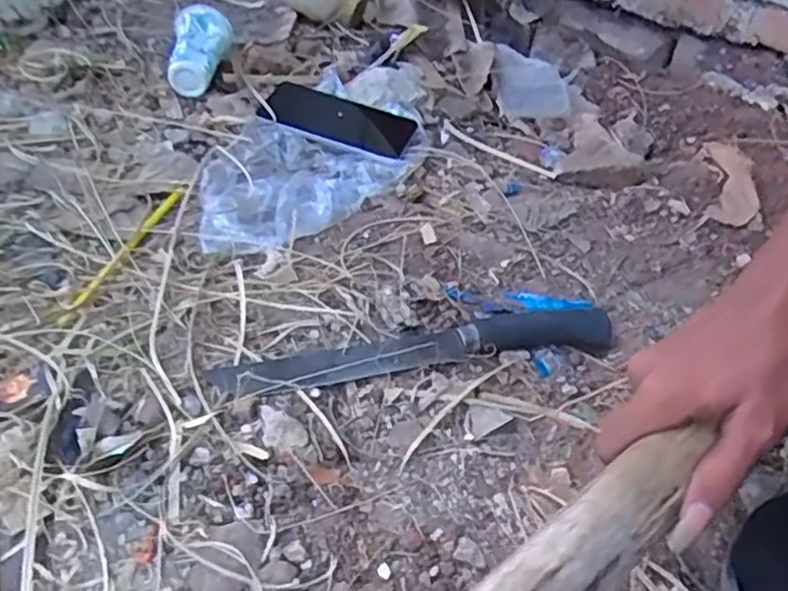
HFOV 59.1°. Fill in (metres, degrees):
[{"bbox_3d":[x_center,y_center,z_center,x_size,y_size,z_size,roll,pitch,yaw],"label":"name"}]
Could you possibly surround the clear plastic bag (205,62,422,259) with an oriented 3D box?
[{"bbox_3d":[-0.069,-0.157,0.706,0.157,0.027,0.378,24,43,19],"label":"clear plastic bag"}]

